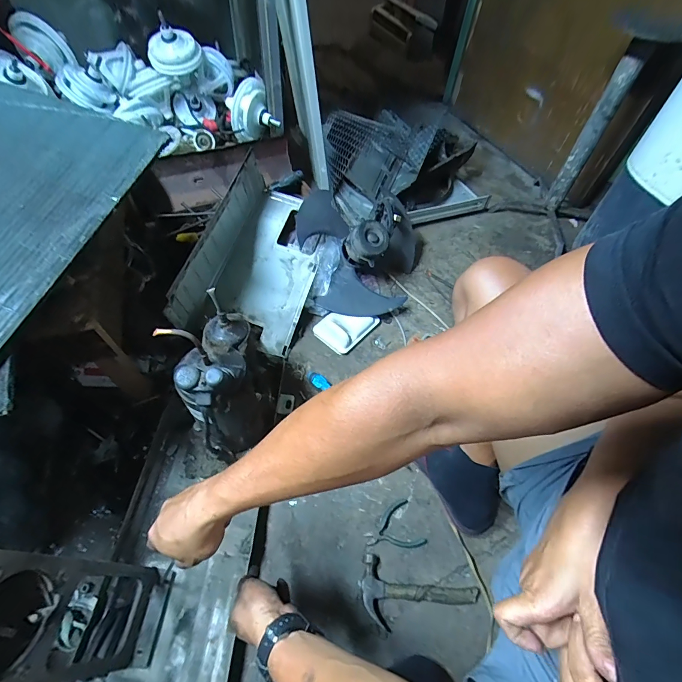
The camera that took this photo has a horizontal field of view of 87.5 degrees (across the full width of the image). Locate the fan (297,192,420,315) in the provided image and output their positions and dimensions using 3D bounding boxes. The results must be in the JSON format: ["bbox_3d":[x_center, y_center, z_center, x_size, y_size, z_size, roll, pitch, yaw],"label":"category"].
[{"bbox_3d":[0.051,-0.261,1.040,0.349,0.209,0.359,14,55,5],"label":"fan"}]

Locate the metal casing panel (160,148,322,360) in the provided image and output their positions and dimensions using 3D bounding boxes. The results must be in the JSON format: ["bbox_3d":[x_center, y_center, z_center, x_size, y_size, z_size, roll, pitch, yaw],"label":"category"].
[{"bbox_3d":[-0.199,-0.212,0.948,0.244,0.231,0.518,14,55,5],"label":"metal casing panel"}]

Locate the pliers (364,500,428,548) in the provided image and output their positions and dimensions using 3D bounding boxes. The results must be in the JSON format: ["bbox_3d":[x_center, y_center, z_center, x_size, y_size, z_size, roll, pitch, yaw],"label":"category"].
[{"bbox_3d":[0.103,0.380,0.710,0.109,0.008,0.087,-17,58,-16],"label":"pliers"}]

